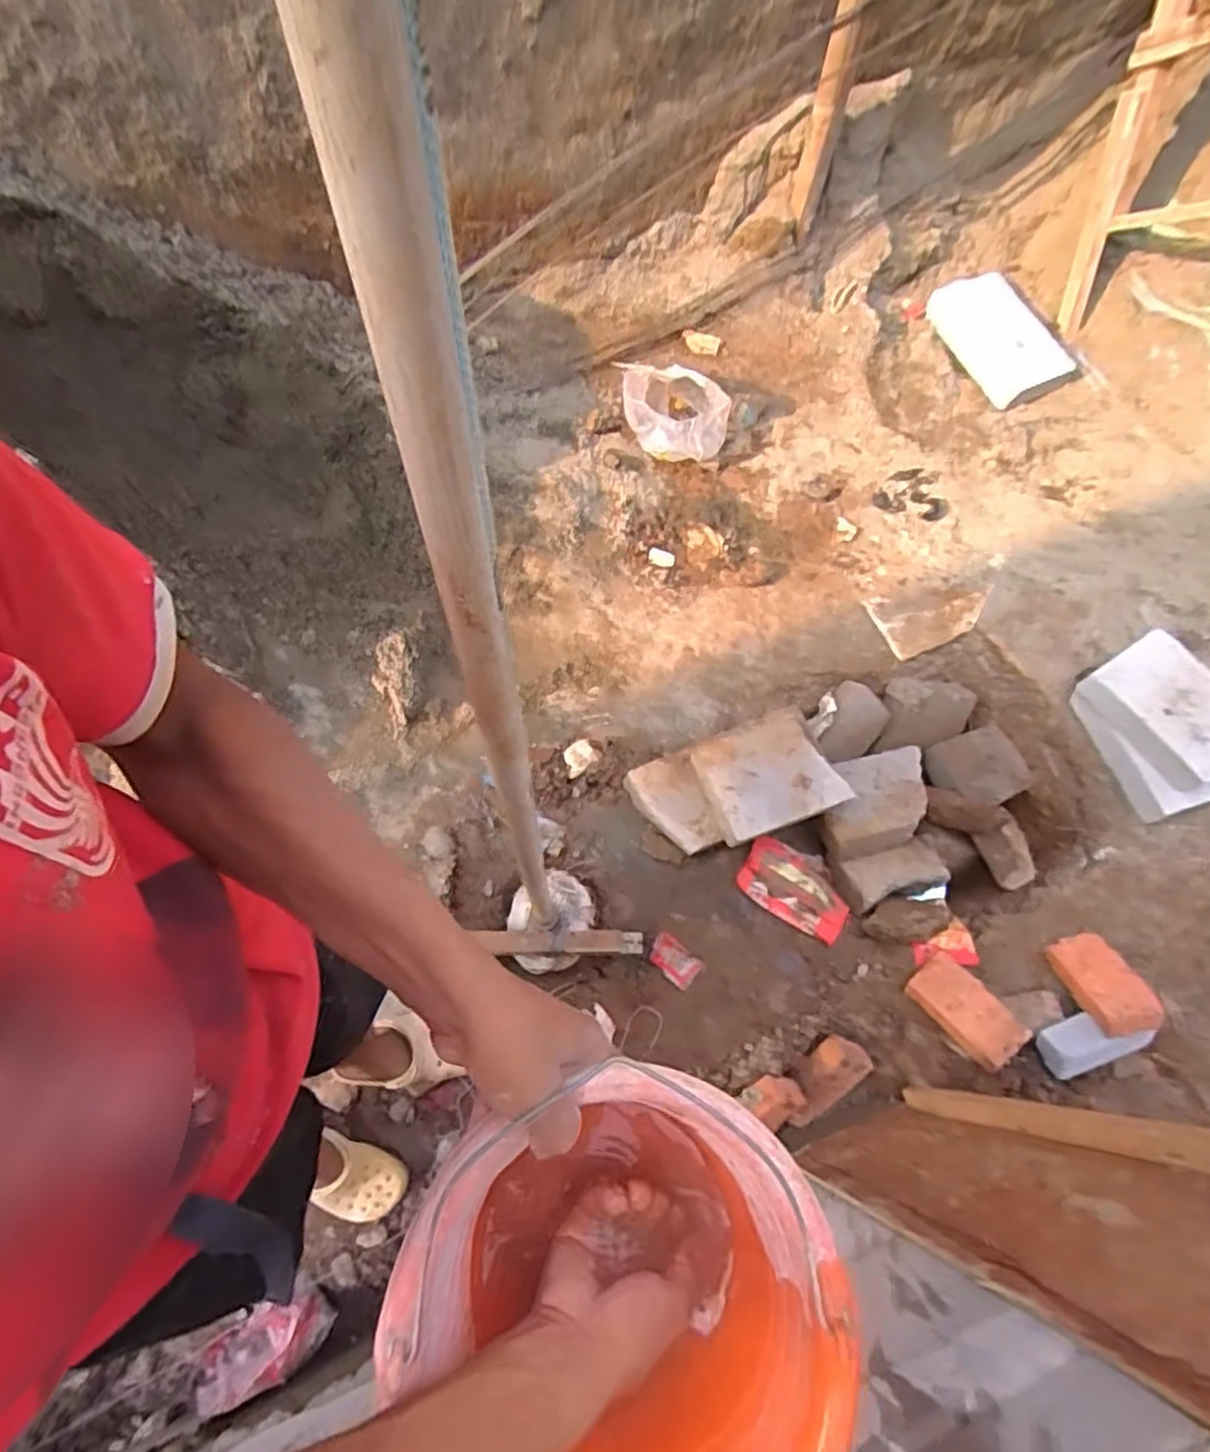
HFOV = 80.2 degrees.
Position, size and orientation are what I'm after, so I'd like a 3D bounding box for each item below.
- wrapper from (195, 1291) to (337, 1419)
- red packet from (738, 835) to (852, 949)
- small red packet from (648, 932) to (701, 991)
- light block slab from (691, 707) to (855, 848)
[{"bbox_3d":[-0.533,0.971,1.120,0.212,0.013,0.101,-31,71,-14],"label":"wrapper"},{"bbox_3d":[0.392,0.333,1.472,0.234,0.031,0.138,29,68,10],"label":"red packet"},{"bbox_3d":[0.133,0.457,1.394,0.104,0.060,0.067,36,70,13],"label":"small red packet"},{"bbox_3d":[0.320,0.093,1.416,0.263,0.067,0.228,-24,69,-12],"label":"light block slab"}]

